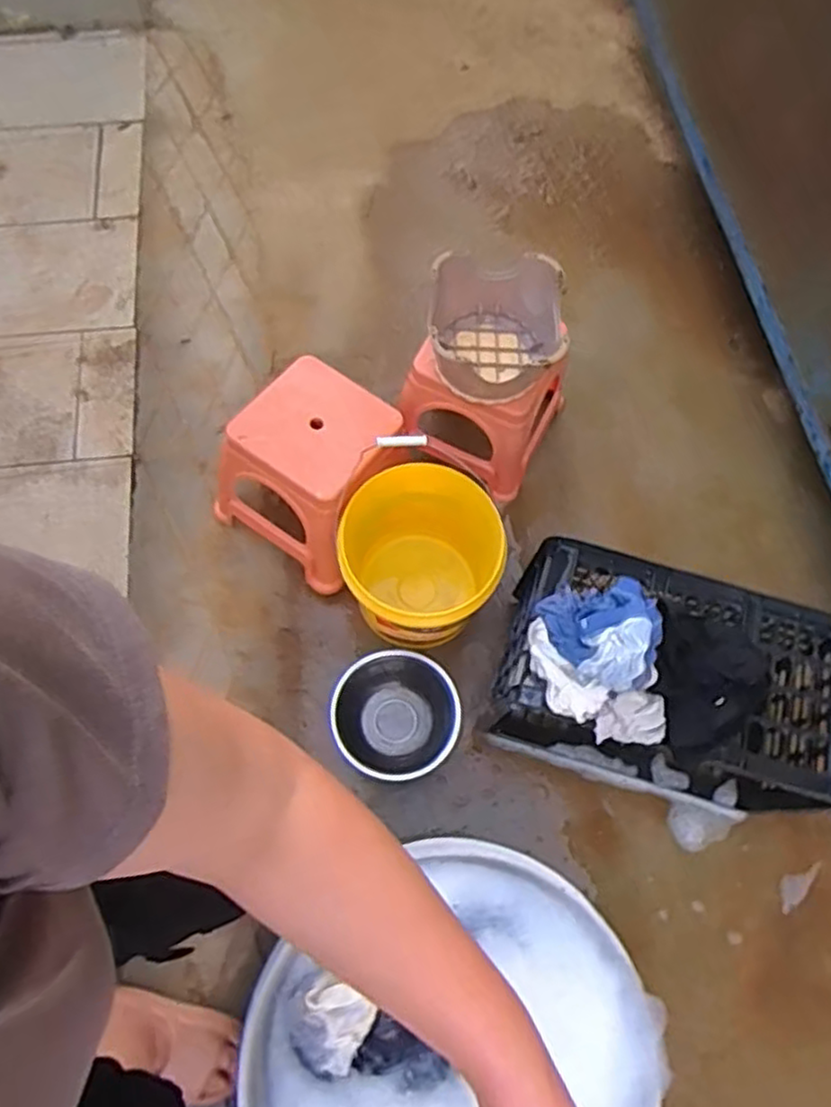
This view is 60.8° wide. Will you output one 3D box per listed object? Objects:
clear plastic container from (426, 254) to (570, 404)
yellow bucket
[{"bbox_3d":[0.135,-0.370,1.172,0.215,0.131,0.209,0,70,-1],"label":"clear plastic container"},{"bbox_3d":[0.022,0.029,1.272,0.283,0.316,0.270,-7,70,-4],"label":"yellow bucket"}]

